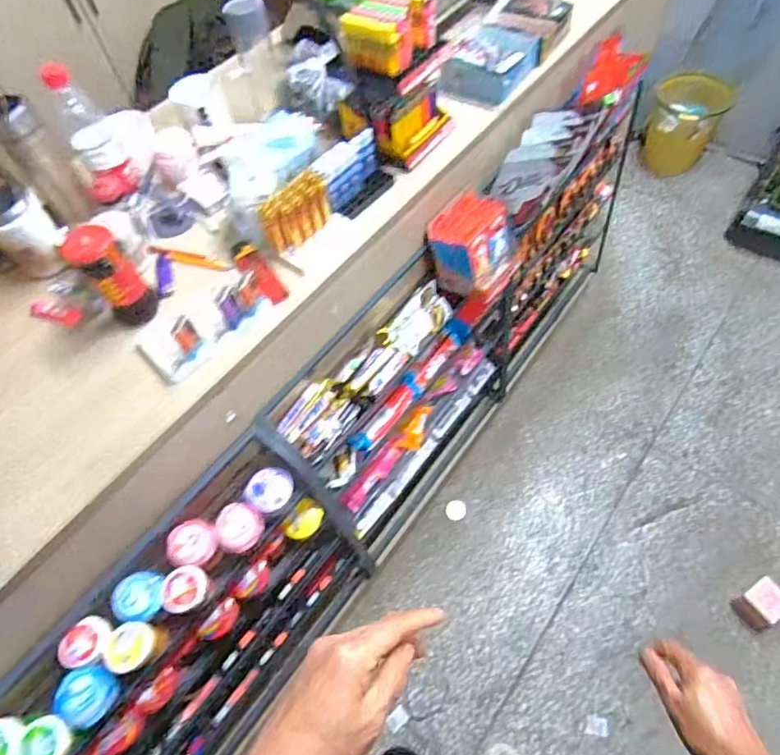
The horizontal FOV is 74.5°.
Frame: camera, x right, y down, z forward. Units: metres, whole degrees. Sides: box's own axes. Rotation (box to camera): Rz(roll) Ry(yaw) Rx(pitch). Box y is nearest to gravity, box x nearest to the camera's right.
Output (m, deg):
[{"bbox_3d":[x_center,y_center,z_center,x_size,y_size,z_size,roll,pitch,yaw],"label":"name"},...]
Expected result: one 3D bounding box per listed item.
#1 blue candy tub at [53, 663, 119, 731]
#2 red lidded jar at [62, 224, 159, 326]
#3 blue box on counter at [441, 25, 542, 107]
[{"bbox_3d":[-0.381,0.401,0.644,0.062,0.042,0.064,-3,59,4],"label":"blue candy tub"},{"bbox_3d":[-0.372,-0.137,0.692,0.061,0.128,0.060,-3,59,4],"label":"red lidded jar"},{"bbox_3d":[0.188,-0.589,0.965,0.134,0.061,0.165,26,65,20],"label":"blue box on counter"}]

